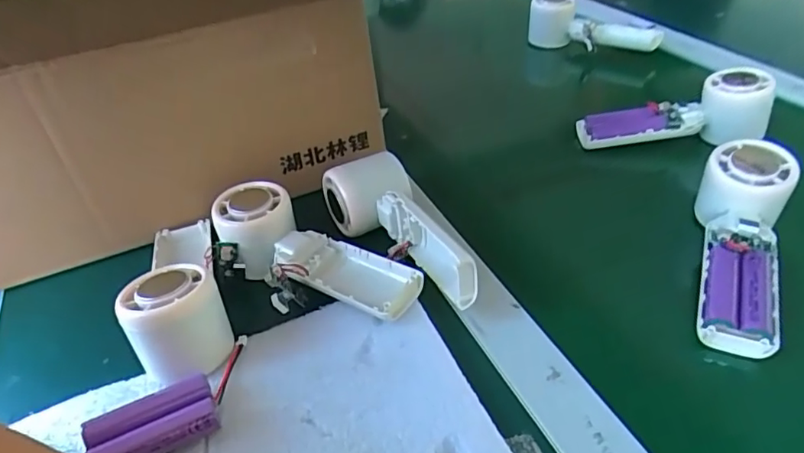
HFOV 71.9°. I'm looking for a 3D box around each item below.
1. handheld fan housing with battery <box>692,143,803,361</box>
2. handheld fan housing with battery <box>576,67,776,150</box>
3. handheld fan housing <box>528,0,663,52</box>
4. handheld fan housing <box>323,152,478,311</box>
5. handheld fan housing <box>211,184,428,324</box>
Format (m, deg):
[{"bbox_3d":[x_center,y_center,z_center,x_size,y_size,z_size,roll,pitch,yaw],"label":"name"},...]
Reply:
[{"bbox_3d":[0.230,0.012,0.377,0.052,0.036,0.163,13,57,20],"label":"handheld fan housing with battery"},{"bbox_3d":[0.252,-0.101,0.520,0.163,0.051,0.042,-8,37,14],"label":"handheld fan housing with battery"},{"bbox_3d":[0.239,-0.253,0.702,0.164,0.051,0.062,17,42,24],"label":"handheld fan housing"},{"bbox_3d":[-0.001,0.000,0.401,0.058,0.044,0.161,-21,41,-21],"label":"handheld fan housing"},{"bbox_3d":[-0.066,0.020,0.383,0.158,0.044,0.058,21,44,28],"label":"handheld fan housing"}]

